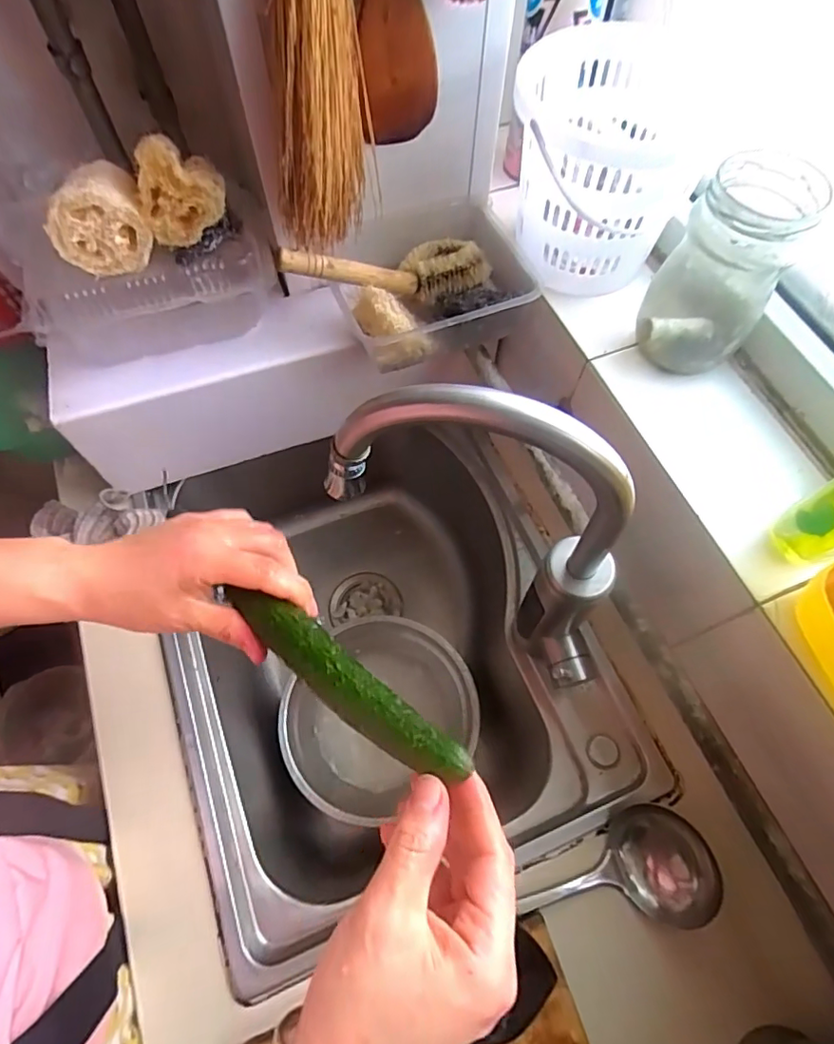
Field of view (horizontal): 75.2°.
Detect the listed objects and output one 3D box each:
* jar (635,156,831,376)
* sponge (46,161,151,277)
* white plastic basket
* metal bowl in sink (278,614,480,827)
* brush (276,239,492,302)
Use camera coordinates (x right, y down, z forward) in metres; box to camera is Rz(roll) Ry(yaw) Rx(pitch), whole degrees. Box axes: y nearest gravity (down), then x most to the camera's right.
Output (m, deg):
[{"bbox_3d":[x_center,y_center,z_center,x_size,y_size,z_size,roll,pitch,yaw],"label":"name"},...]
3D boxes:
[{"bbox_3d":[0.242,-0.197,0.443,0.080,0.152,0.080,0,65,-1],"label":"jar"},{"bbox_3d":[-0.276,-0.263,0.463,0.078,0.067,0.073,-25,68,-12],"label":"sponge"},{"bbox_3d":[0.161,-0.322,0.499,0.155,0.142,0.168,7,65,2],"label":"white plastic basket"},{"bbox_3d":[-0.054,0.252,0.734,0.252,0.076,0.222,-33,70,-15],"label":"metal bowl in sink"},{"bbox_3d":[-0.028,-0.255,0.534,0.221,0.039,0.078,-10,64,-24],"label":"brush"}]

